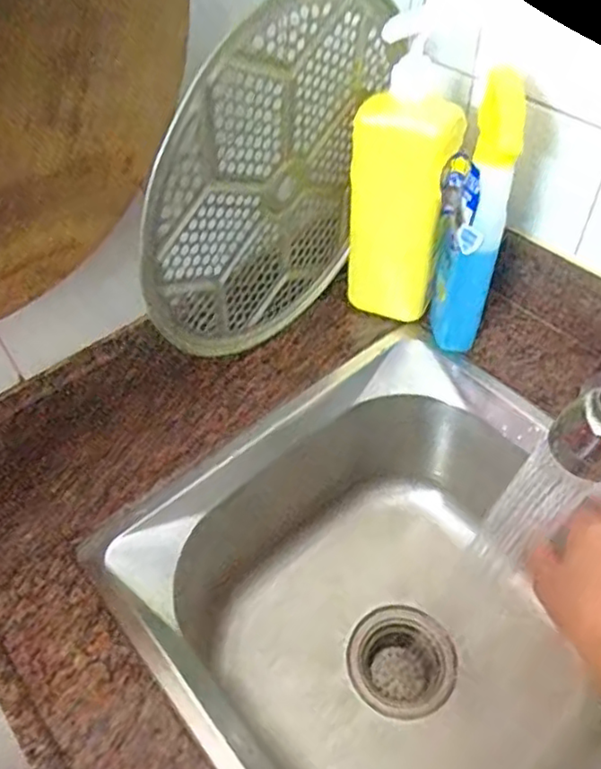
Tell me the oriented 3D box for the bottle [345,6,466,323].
[{"bbox_3d":[0.090,-0.175,0.578,0.088,0.273,0.046,3,50,6],"label":"bottle"}]

